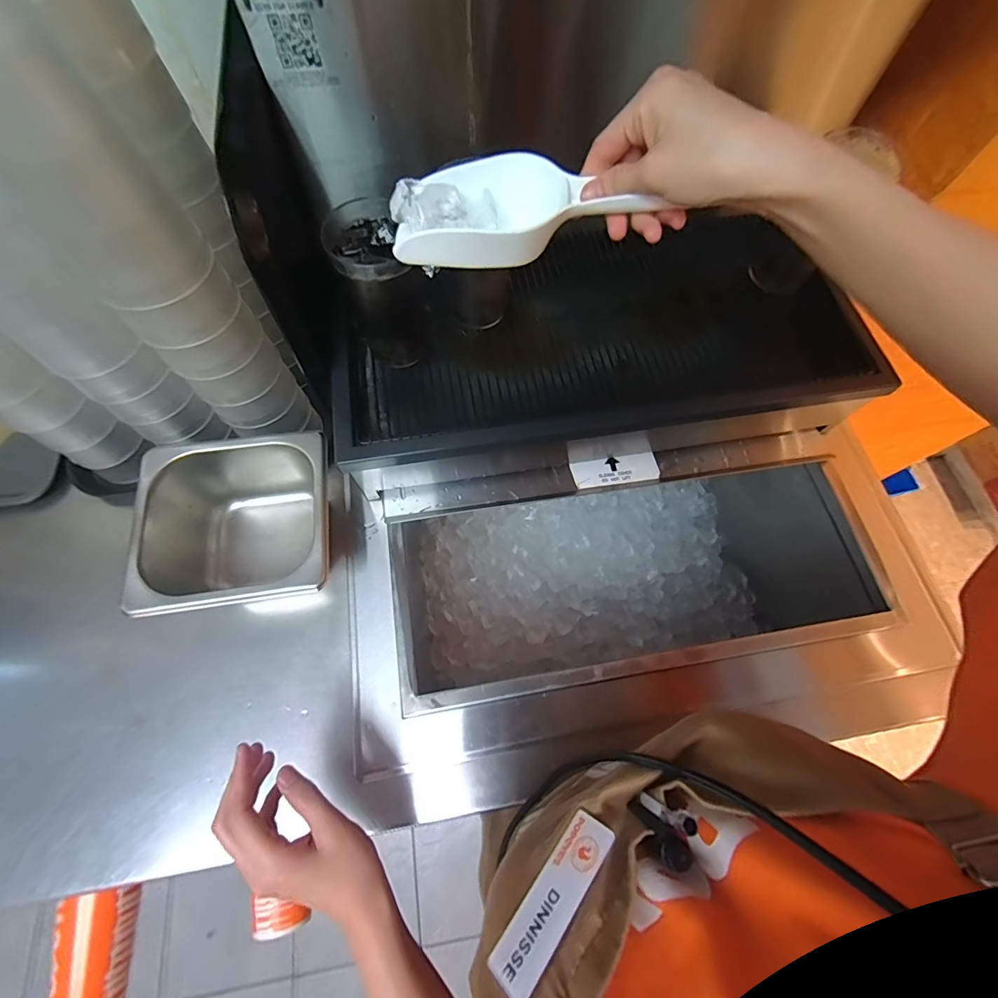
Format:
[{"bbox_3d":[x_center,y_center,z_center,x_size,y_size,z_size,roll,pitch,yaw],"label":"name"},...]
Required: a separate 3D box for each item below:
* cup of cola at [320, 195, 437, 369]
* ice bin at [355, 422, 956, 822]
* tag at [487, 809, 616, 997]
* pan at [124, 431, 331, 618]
[{"bbox_3d":[-0.099,-0.182,0.397,0.072,0.128,0.076,1,68,-1],"label":"cup of cola"},{"bbox_3d":[0.172,0.136,0.608,0.669,0.293,0.348,-4,69,-3],"label":"ice bin"},{"bbox_3d":[0.025,0.185,0.207,0.074,0.025,0.004,-40,112,-30],"label":"tag"},{"bbox_3d":[-0.249,0.026,0.450,0.172,0.092,0.173,-8,69,-5],"label":"pan"}]

